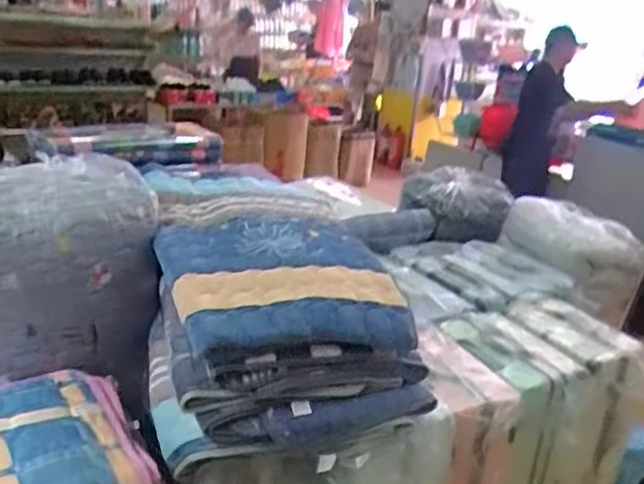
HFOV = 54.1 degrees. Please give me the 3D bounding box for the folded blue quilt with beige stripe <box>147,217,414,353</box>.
[{"bbox_3d":[-0.098,0.079,1.551,0.536,0.164,0.497,-3,21,-22],"label":"folded blue quilt with beige stripe"}]

